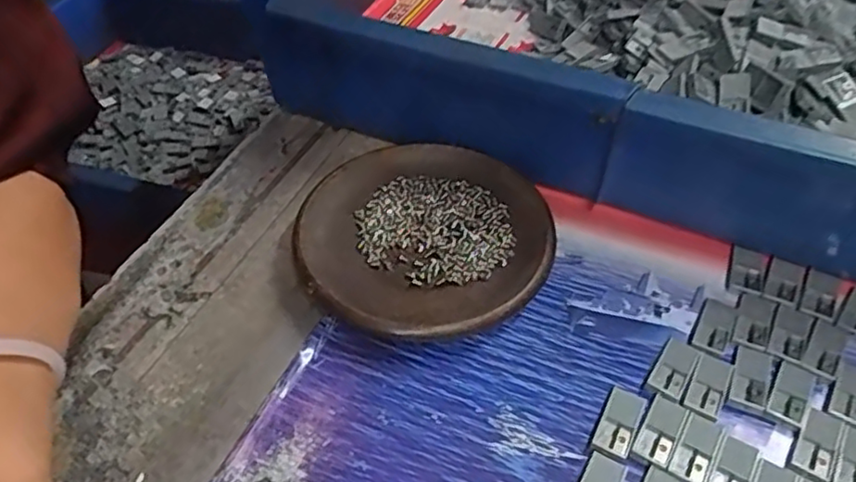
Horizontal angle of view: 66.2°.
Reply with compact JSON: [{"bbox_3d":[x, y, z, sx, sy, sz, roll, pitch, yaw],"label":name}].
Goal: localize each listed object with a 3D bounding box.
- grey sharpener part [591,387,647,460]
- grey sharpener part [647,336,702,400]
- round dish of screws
[{"bbox_3d":[0.073,0.068,0.248,0.013,0.004,0.028,21,51,20],"label":"grey sharpener part"},{"bbox_3d":[0.099,0.050,0.263,0.014,0.004,0.028,26,53,23],"label":"grey sharpener part"},{"bbox_3d":[-0.003,0.000,0.304,0.113,0.020,0.108,-1,47,1],"label":"round dish of screws"}]

